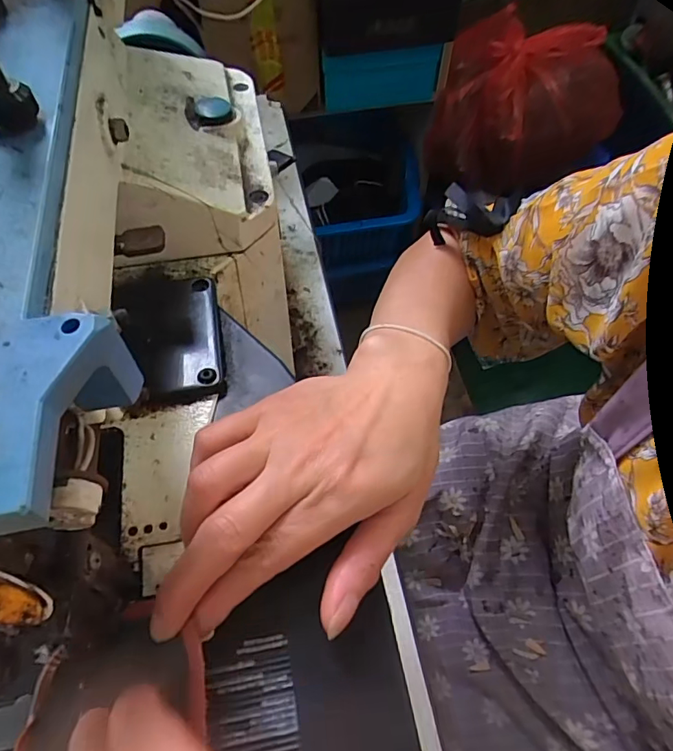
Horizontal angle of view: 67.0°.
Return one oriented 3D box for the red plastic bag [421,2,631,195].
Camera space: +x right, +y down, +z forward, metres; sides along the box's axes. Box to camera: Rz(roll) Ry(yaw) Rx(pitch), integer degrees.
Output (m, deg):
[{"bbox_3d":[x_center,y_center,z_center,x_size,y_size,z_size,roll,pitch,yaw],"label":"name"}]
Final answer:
[{"bbox_3d":[0.371,-0.559,1.043,0.356,0.255,0.210,-11,59,-7],"label":"red plastic bag"}]

